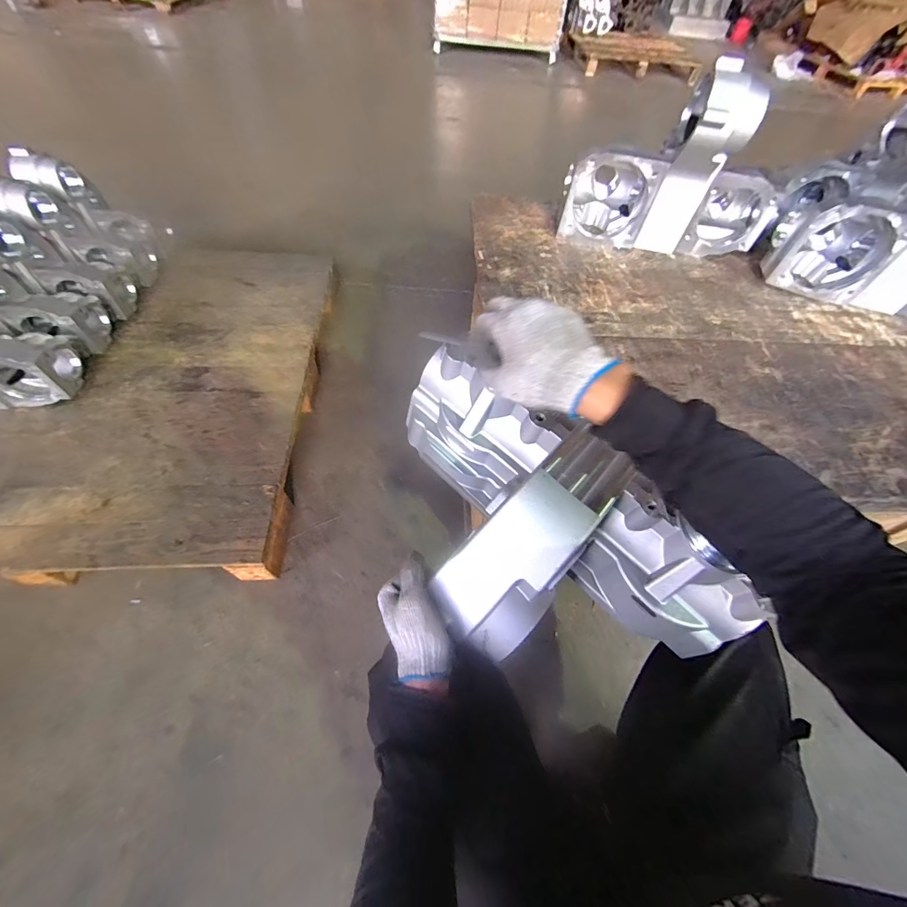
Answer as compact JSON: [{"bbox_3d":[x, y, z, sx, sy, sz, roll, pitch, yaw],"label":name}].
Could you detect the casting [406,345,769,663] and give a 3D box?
[{"bbox_3d":[0.072,0.083,0.425,0.438,0.149,0.205,39,61,22],"label":"casting"}]

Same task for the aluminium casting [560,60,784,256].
[{"bbox_3d":[0.520,-0.647,0.886,0.453,0.331,0.217,19,58,7],"label":"aluminium casting"}]

